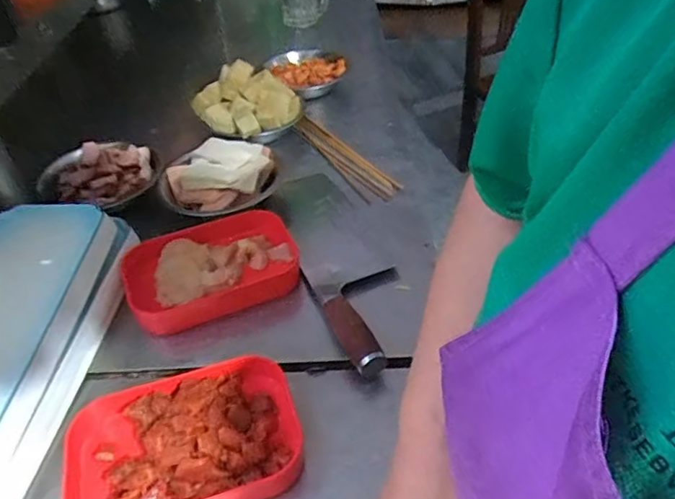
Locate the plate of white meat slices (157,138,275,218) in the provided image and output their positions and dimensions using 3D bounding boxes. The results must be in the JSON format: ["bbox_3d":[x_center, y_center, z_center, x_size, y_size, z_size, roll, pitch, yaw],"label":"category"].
[{"bbox_3d":[-0.153,-0.100,0.691,0.150,0.040,0.136,-11,43,-8],"label":"plate of white meat slices"}]

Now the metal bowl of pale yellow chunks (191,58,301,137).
[{"bbox_3d":[-0.122,-0.226,0.800,0.160,0.063,0.131,-31,49,-27],"label":"metal bowl of pale yellow chunks"}]

